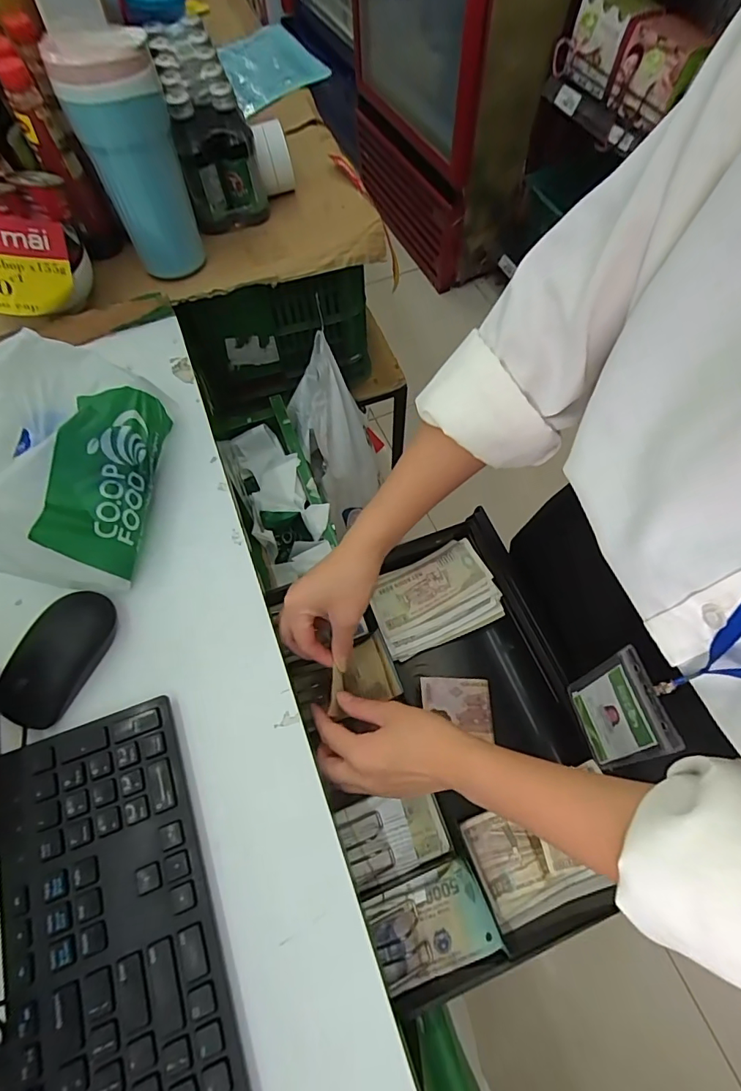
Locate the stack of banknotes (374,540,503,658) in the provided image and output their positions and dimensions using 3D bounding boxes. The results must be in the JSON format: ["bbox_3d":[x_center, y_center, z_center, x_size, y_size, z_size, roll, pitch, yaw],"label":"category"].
[{"bbox_3d":[0.065,0.054,0.497,0.124,0.026,0.093,-21,67,-8],"label":"stack of banknotes"}]

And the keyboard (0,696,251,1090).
[{"bbox_3d":[-0.137,0.317,0.272,0.123,0.021,0.426,-20,67,-7],"label":"keyboard"}]

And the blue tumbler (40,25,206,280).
[{"bbox_3d":[-0.256,-0.415,0.528,0.086,0.223,0.089,-1,66,1],"label":"blue tumbler"}]

